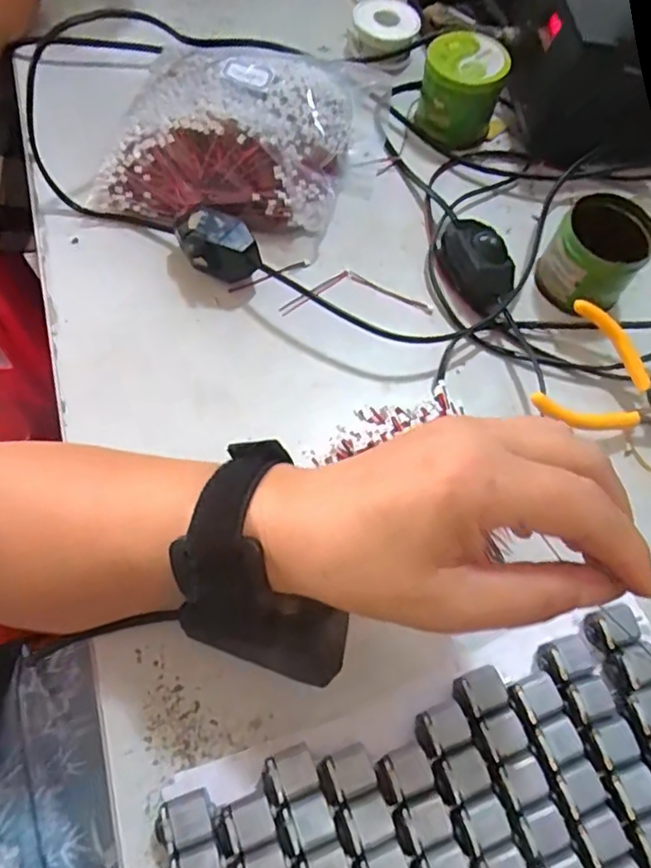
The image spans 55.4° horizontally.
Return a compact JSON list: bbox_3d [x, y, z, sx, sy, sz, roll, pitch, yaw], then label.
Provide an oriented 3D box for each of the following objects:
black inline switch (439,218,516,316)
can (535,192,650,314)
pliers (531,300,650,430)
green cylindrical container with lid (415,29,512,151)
[{"bbox_3d":[0.099,-0.108,0.398,0.034,0.025,0.064,-24,69,-13],"label":"black inline switch"},{"bbox_3d":[0.170,-0.113,0.392,0.056,0.048,0.053,1,65,-2],"label":"can"},{"bbox_3d":[0.188,-0.024,0.364,0.110,0.022,0.078,25,66,8],"label":"pliers"},{"bbox_3d":[0.099,-0.251,0.451,0.054,0.050,0.058,1,65,-2],"label":"green cylindrical container with lid"}]

